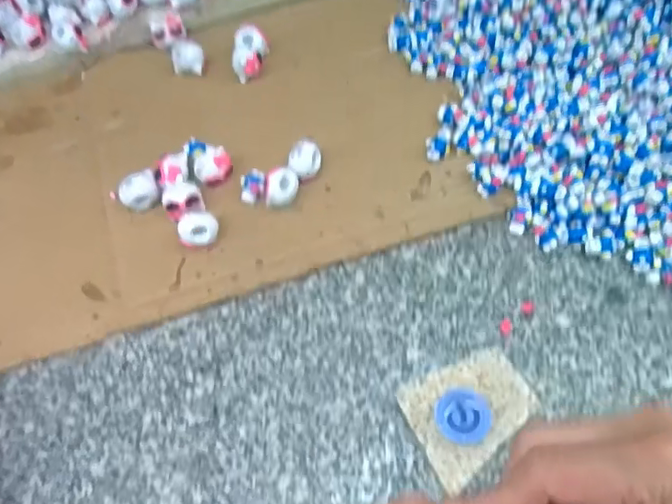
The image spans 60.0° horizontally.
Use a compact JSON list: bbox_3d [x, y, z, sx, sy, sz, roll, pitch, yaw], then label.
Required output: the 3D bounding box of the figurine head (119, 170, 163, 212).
[{"bbox_3d":[-0.133,-0.040,0.401,0.027,0.023,0.024,-22,66,-9],"label":"figurine head"}]

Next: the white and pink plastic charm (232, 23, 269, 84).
[{"bbox_3d":[-0.066,-0.157,0.455,0.026,0.022,0.048,0,65,1],"label":"white and pink plastic charm"}]

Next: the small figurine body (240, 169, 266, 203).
[{"bbox_3d":[-0.057,-0.045,0.401,0.017,0.010,0.021,-7,65,-2],"label":"small figurine body"}]

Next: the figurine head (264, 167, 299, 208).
[{"bbox_3d":[-0.037,-0.043,0.395,0.023,0.021,0.021,-7,65,-2],"label":"figurine head"}]

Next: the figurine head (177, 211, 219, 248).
[{"bbox_3d":[-0.090,-0.013,0.382,0.024,0.019,0.022,-9,65,-3],"label":"figurine head"}]

